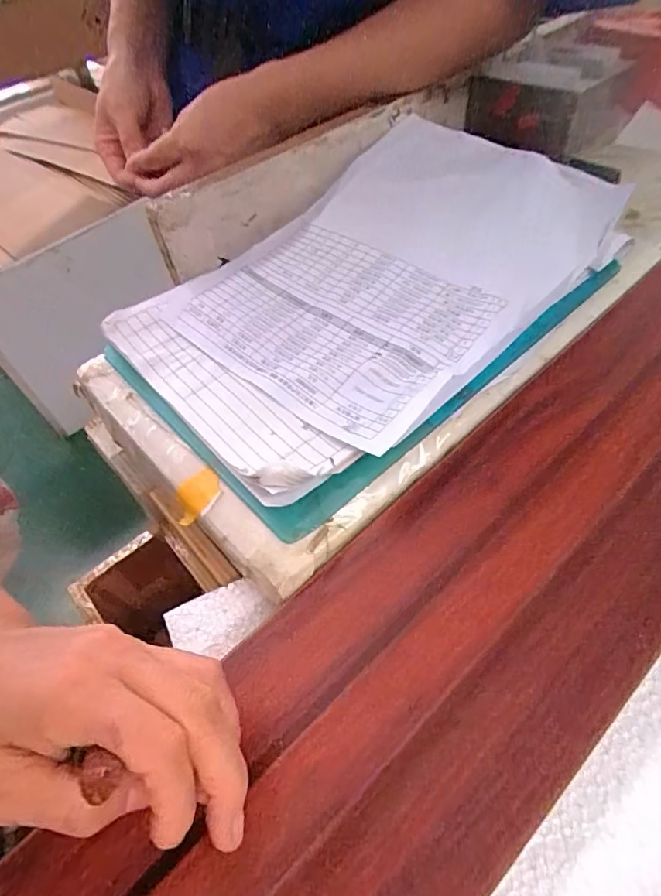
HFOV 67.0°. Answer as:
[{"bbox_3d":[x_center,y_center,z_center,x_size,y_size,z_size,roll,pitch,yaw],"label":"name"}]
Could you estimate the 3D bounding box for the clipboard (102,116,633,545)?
[{"bbox_3d":[0.036,-0.126,0.353,0.361,0.034,0.223,-38,58,-21],"label":"clipboard"}]

